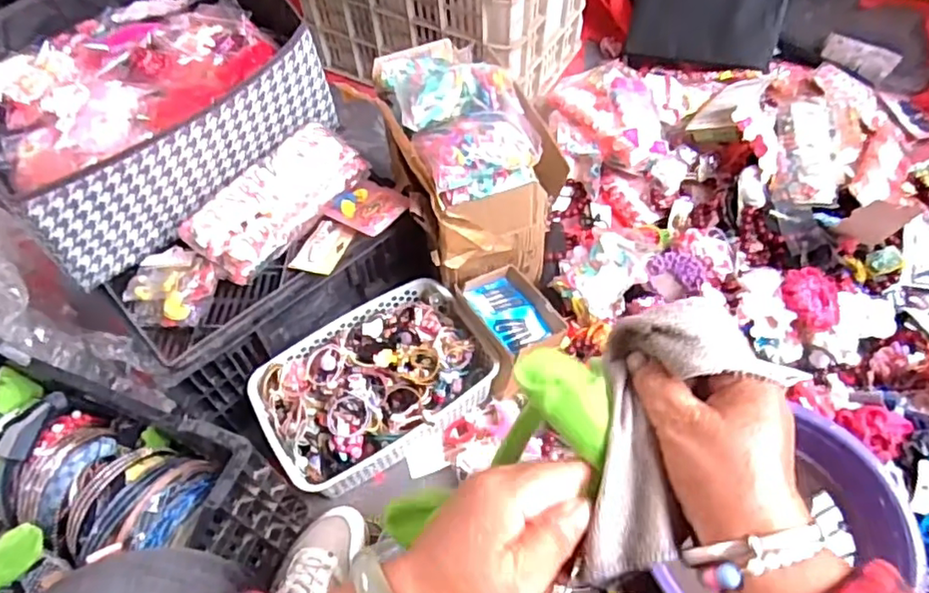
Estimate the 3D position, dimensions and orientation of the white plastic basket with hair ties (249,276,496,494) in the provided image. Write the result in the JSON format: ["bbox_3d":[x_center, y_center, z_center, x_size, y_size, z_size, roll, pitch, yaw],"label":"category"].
[{"bbox_3d":[-0.118,0.107,0.814,0.293,0.084,0.204,-30,61,-16],"label":"white plastic basket with hair ties"}]

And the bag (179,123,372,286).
[{"bbox_3d":[-0.234,-0.122,0.775,0.097,0.069,0.239,36,65,22],"label":"bag"}]

